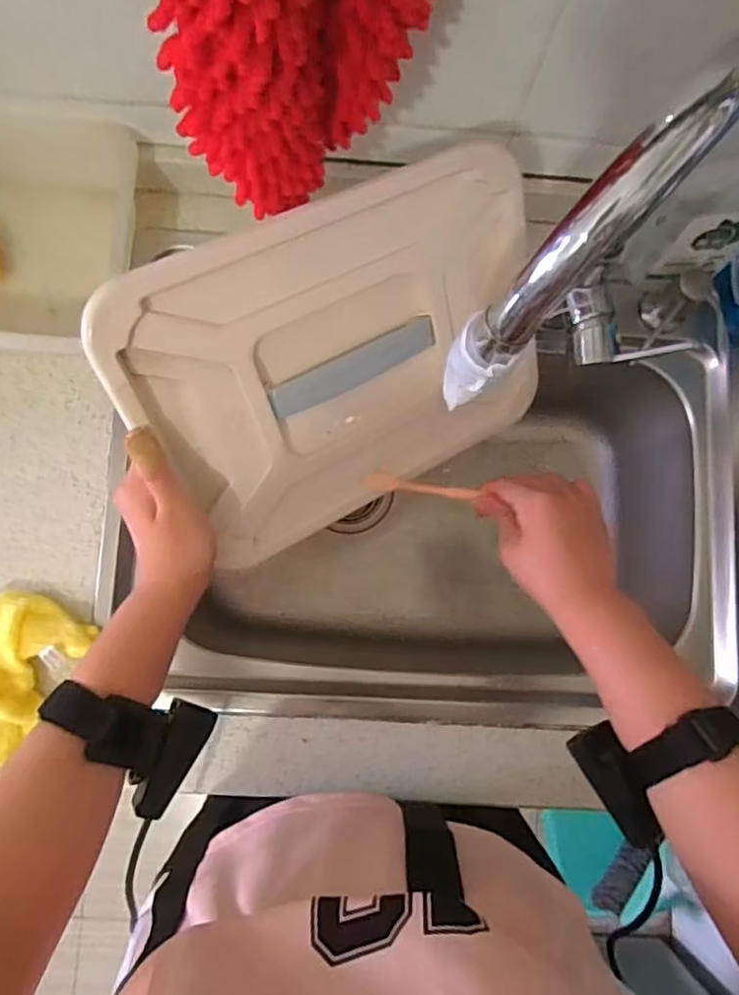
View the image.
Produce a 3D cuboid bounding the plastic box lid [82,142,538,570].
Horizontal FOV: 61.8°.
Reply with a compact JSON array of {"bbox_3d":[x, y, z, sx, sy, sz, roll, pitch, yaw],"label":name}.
[{"bbox_3d":[-0.009,-0.089,0.425,0.287,0.022,0.209,-27,123,-12],"label":"plastic box lid"}]

